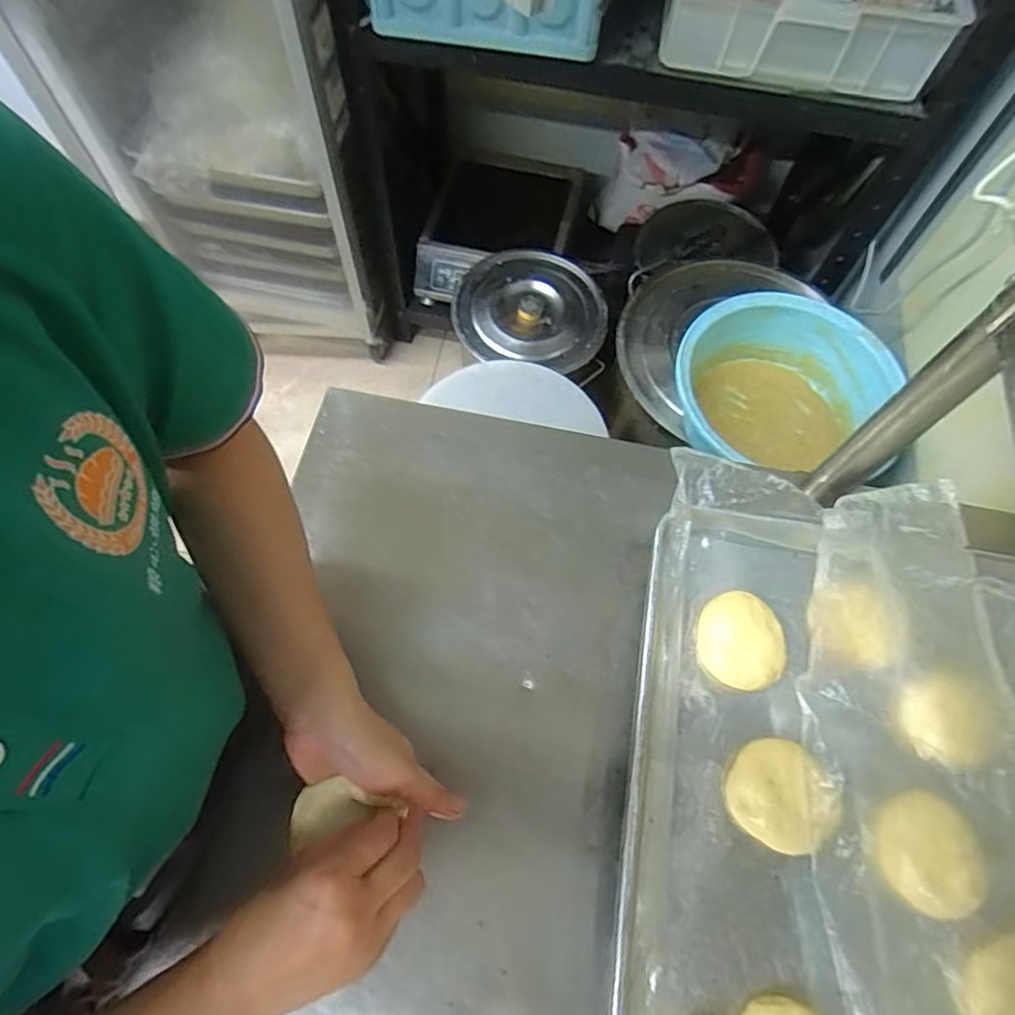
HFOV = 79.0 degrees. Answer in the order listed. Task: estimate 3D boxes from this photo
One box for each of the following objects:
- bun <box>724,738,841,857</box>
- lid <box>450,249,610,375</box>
[{"bbox_3d":[0.217,0.226,0.489,0.076,0.035,0.076,1,67,-2],"label":"bun"},{"bbox_3d":[0.050,-0.423,1.298,0.319,0.052,0.313,1,67,-2],"label":"lid"}]

